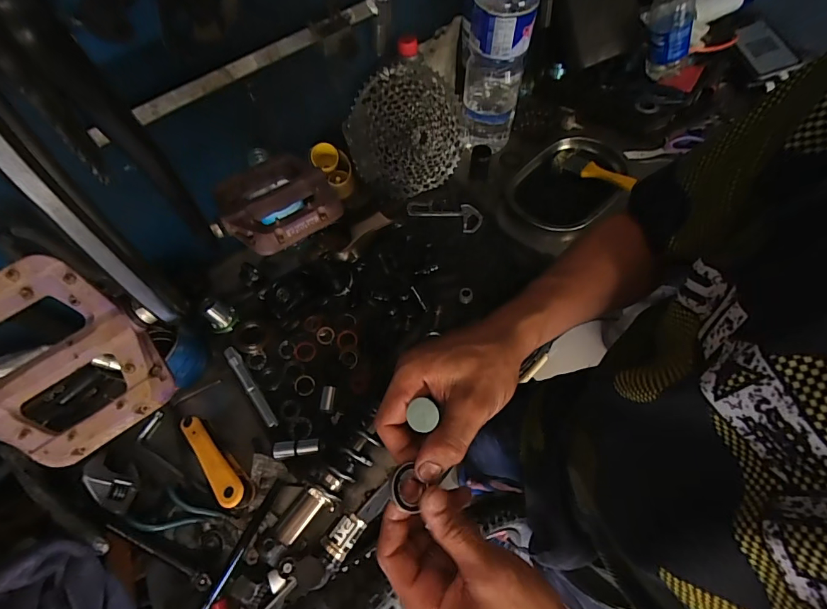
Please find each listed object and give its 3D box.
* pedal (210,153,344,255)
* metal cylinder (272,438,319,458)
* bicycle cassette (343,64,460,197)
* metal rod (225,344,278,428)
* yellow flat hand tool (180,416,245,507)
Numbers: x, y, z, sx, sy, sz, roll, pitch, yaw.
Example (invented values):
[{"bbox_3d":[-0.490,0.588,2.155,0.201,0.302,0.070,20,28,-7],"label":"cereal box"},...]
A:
[{"bbox_3d":[-0.128,-0.094,0.367,0.104,0.026,0.111,-34,66,-14],"label":"pedal"},{"bbox_3d":[-0.146,0.177,0.507,0.060,0.018,0.019,-6,63,0],"label":"metal cylinder"},{"bbox_3d":[-0.003,-0.269,0.647,0.193,0.193,0.057,-26,31,-11],"label":"bicycle cassette"},{"bbox_3d":[-0.219,0.108,0.551,0.016,0.013,0.131,-37,67,-15],"label":"metal rod"},{"bbox_3d":[-0.240,0.184,0.491,0.027,0.026,0.127,-38,67,-16],"label":"yellow flat hand tool"}]

